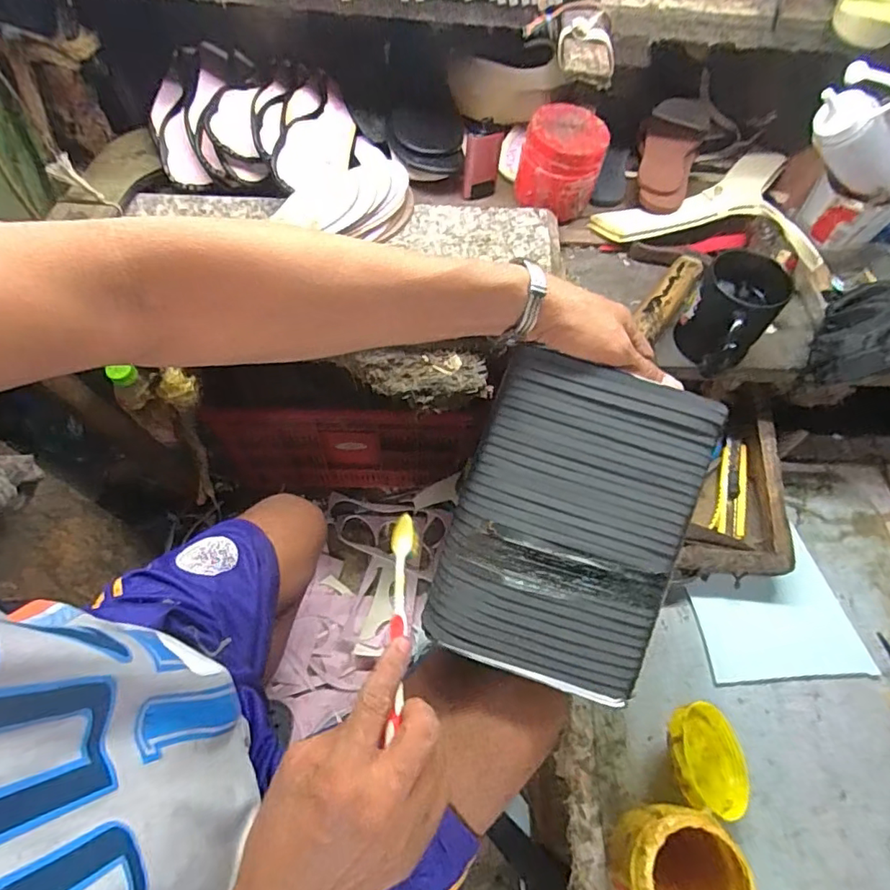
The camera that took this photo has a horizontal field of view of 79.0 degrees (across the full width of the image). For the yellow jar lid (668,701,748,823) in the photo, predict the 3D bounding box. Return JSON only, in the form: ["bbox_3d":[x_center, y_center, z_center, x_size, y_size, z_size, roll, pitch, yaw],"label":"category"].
[{"bbox_3d":[0.239,0.287,0.495,0.089,0.018,0.090,21,49,-27],"label":"yellow jar lid"}]

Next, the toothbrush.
[{"bbox_3d":[-0.030,0.118,0.377,0.019,0.020,0.149,2,55,-3],"label":"toothbrush"}]

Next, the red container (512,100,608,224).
[{"bbox_3d":[0.140,-0.342,0.655,0.094,0.092,0.090,15,60,4],"label":"red container"}]

